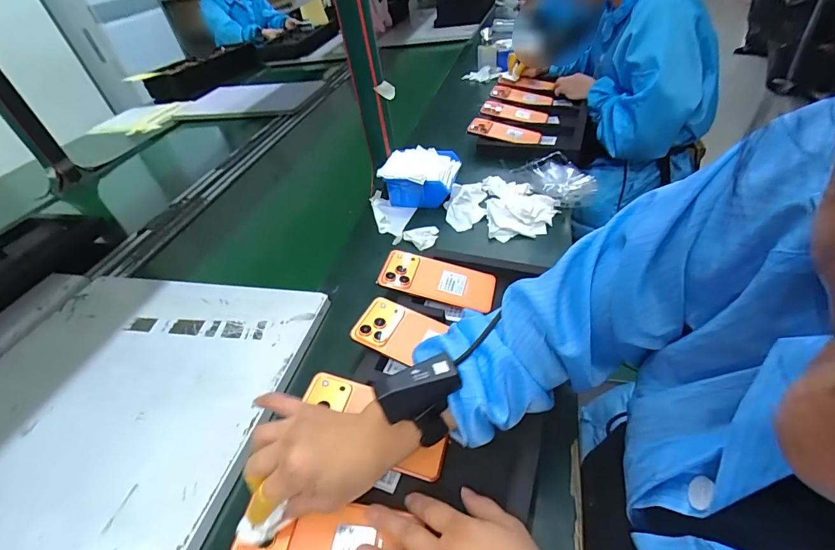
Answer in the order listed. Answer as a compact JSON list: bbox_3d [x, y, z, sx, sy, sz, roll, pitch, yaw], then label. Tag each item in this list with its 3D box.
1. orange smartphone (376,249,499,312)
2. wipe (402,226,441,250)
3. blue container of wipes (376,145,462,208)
[{"bbox_3d":[0.030,0.005,0.580,0.160,0.011,0.077,14,44,5],"label":"orange smartphone"},{"bbox_3d":[0.011,-0.070,0.708,0.056,0.014,0.058,-29,45,-23],"label":"wipe"},{"bbox_3d":[0.006,-0.192,0.794,0.144,0.078,0.122,6,43,15],"label":"blue container of wipes"}]

